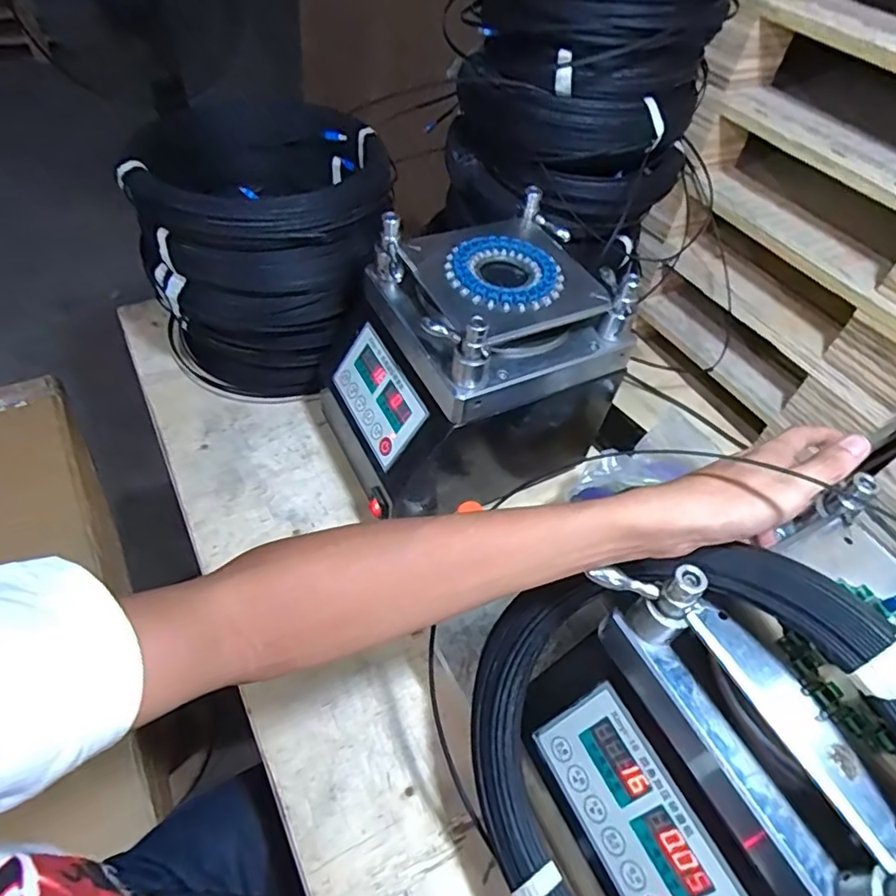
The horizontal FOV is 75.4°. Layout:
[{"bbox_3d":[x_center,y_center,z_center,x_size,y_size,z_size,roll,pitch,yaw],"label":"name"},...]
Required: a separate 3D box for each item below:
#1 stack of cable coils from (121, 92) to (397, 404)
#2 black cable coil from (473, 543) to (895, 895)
[{"bbox_3d":[-0.242,-0.267,0.794,0.310,0.289,0.349,-8,52,-12],"label":"stack of cable coils"},{"bbox_3d":[0.145,0.221,0.354,0.036,0.302,0.290,12,61,-50],"label":"black cable coil"}]

